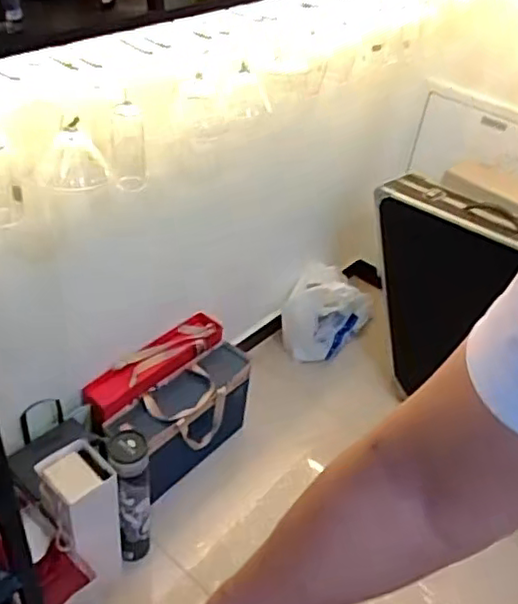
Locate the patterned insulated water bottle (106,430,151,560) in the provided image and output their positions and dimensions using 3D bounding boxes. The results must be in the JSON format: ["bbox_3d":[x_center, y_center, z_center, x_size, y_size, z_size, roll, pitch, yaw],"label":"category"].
[{"bbox_3d":[-0.260,0.402,1.277,0.079,0.334,0.083,-2,40,-10],"label":"patterned insulated water bottle"}]

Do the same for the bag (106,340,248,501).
[{"bbox_3d":[-0.170,0.297,1.509,0.137,0.242,0.387,33,48,28],"label":"bag"}]

